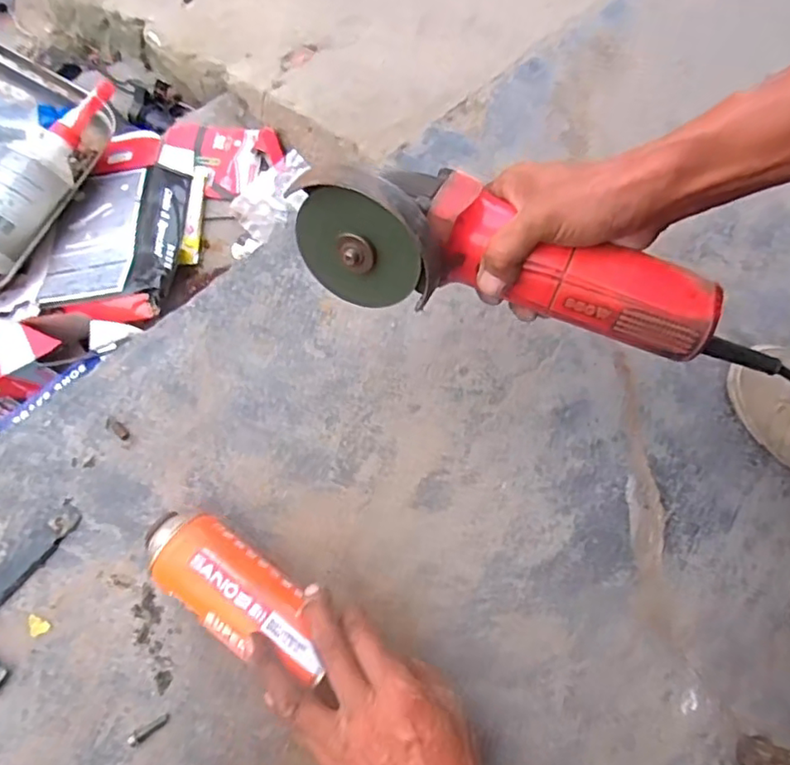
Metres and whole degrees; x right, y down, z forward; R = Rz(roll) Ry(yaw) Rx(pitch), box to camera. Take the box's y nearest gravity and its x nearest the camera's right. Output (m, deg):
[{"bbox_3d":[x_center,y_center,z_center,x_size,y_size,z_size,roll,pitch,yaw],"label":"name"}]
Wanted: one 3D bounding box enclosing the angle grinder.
[{"bbox_3d":[0.075,-0.097,0.406,0.274,0.086,0.089,14,68,2],"label":"angle grinder"}]

